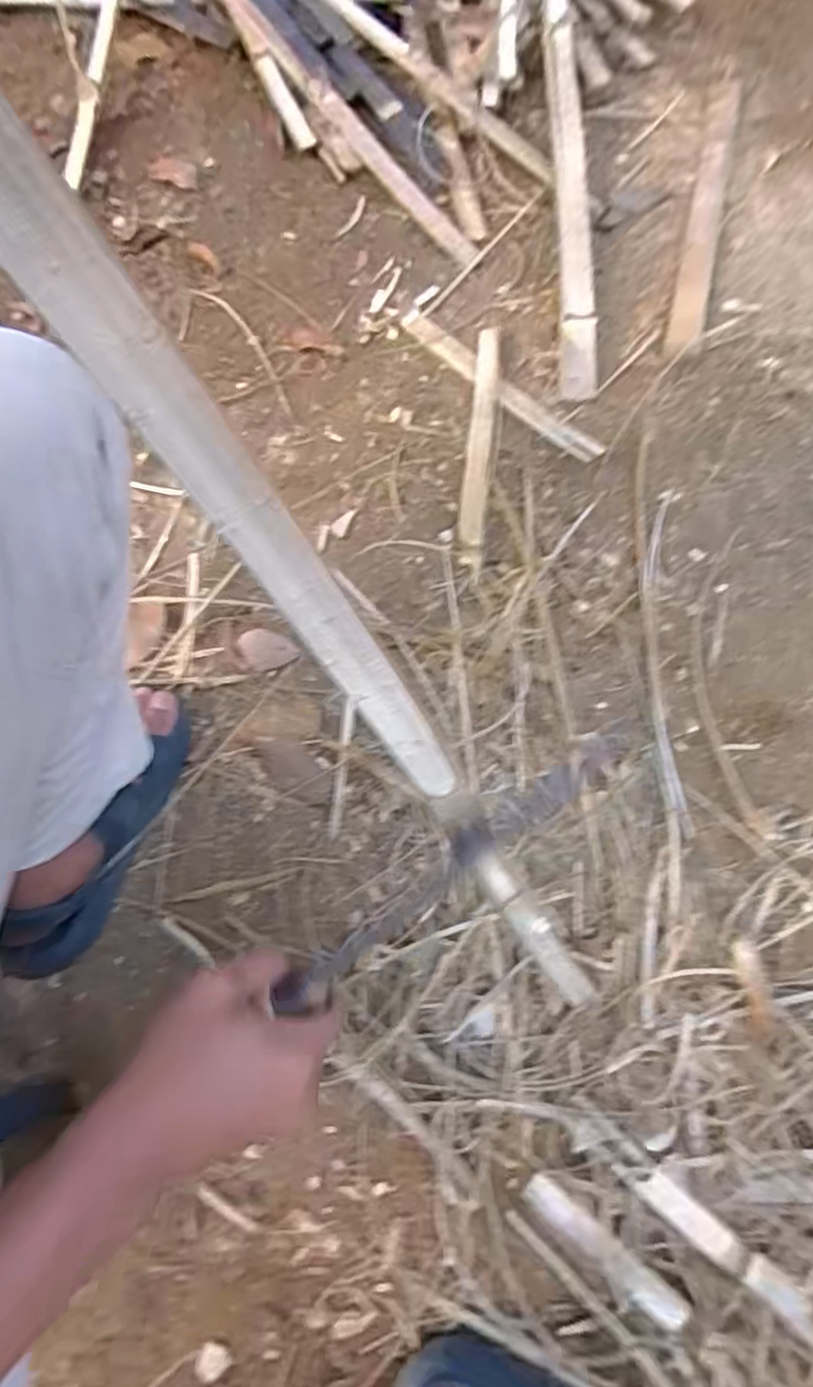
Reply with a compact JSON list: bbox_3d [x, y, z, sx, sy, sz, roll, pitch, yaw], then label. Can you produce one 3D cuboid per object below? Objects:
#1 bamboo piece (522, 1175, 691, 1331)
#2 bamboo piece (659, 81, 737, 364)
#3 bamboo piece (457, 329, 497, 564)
[{"bbox_3d":[0.158,0.448,0.528,0.143,0.021,0.027,35,77,11],"label":"bamboo piece"},{"bbox_3d":[0.403,-0.649,0.880,0.046,0.010,0.500,14,73,6],"label":"bamboo piece"},{"bbox_3d":[0.086,-0.296,0.765,0.031,0.018,0.324,6,73,3],"label":"bamboo piece"}]

